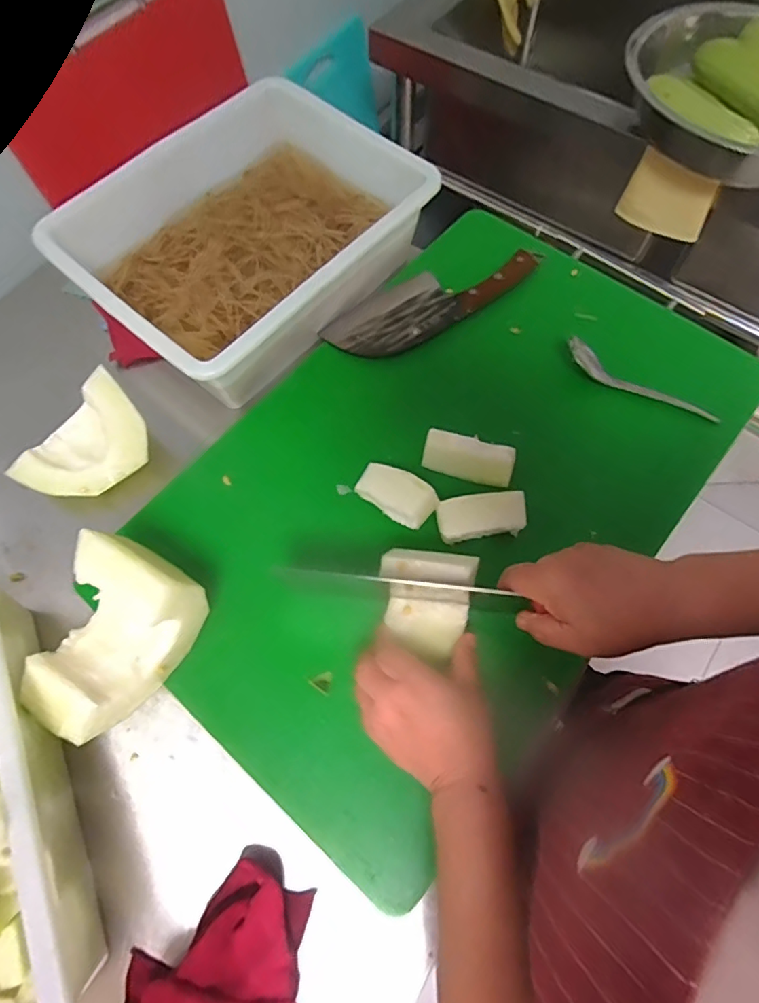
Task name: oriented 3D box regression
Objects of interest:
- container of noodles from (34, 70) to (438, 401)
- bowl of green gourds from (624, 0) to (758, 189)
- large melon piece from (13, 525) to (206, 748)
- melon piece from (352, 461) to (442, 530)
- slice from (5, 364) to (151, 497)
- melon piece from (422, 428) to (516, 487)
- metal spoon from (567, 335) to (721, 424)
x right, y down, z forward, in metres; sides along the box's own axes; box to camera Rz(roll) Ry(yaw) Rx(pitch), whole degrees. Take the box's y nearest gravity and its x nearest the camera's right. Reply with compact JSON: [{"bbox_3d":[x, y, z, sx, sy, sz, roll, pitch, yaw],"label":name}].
[{"bbox_3d":[-0.151,-0.299,0.604,0.288,0.095,0.355,39,73,16],"label":"container of noodles"},{"bbox_3d":[0.495,-0.546,0.708,0.316,0.094,0.321,-1,67,1],"label":"bowl of green gourds"},{"bbox_3d":[-0.213,0.110,0.424,0.087,0.096,0.144,28,70,13],"label":"large melon piece"},{"bbox_3d":[0.014,-0.009,0.499,0.085,0.021,0.040,31,69,39],"label":"melon piece"},{"bbox_3d":[-0.294,-0.055,0.554,0.086,0.050,0.135,43,89,-14],"label":"slice"},{"bbox_3d":[0.087,-0.042,0.525,0.086,0.040,0.030,17,68,9],"label":"melon piece"},{"bbox_3d":[0.274,-0.125,0.554,0.168,0.024,0.030,24,70,11],"label":"metal spoon"}]

